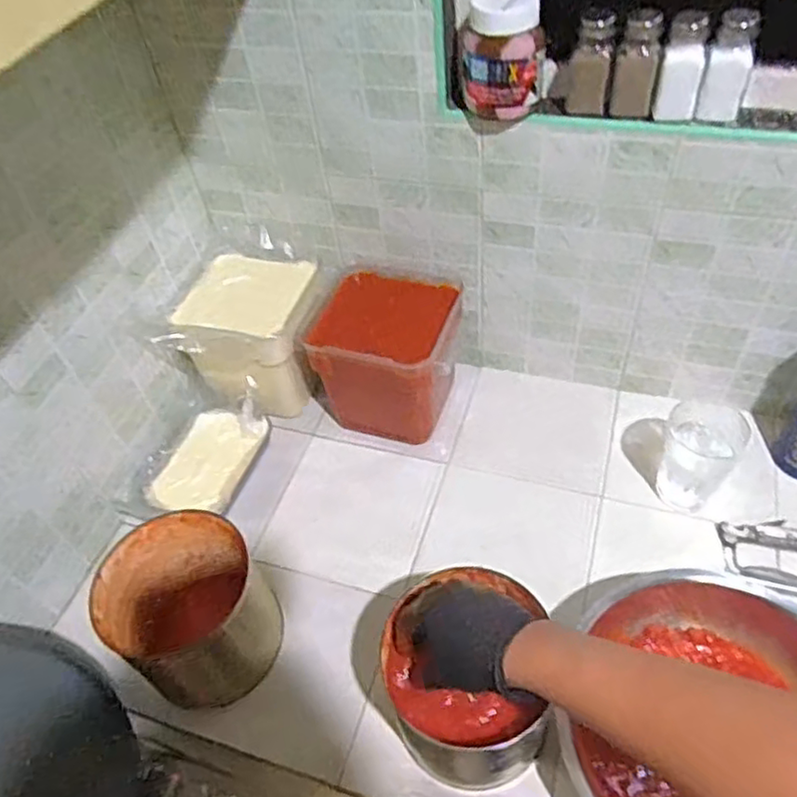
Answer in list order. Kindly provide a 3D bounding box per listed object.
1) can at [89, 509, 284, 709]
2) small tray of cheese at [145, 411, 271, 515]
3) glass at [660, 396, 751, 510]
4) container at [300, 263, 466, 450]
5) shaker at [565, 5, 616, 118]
[{"bbox_3d":[-0.225,0.225,0.712,0.156,0.137,0.152,-3,50,4],"label":"can"},{"bbox_3d":[-0.256,0.082,0.877,0.115,0.048,0.164,10,52,14],"label":"small tray of cheese"},{"bbox_3d":[0.354,0.069,0.785,0.090,0.103,0.092,-3,50,4],"label":"glass"},{"bbox_3d":[-0.011,-0.056,0.900,0.192,0.174,0.183,4,50,10],"label":"container"},{"bbox_3d":[0.192,-0.338,0.654,0.044,0.087,0.047,10,52,15],"label":"shaker"}]

